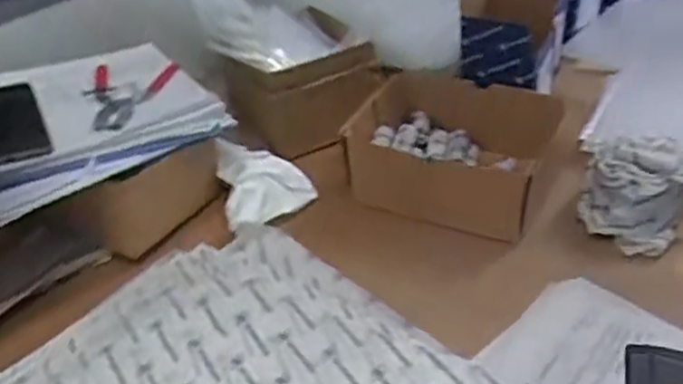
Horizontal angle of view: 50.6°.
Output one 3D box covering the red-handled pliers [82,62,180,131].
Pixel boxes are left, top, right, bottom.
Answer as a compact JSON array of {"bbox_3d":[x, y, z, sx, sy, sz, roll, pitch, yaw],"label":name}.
[{"bbox_3d":[-0.243,-0.109,0.806,0.094,0.018,0.138,-3,35,4],"label":"red-handled pliers"}]

